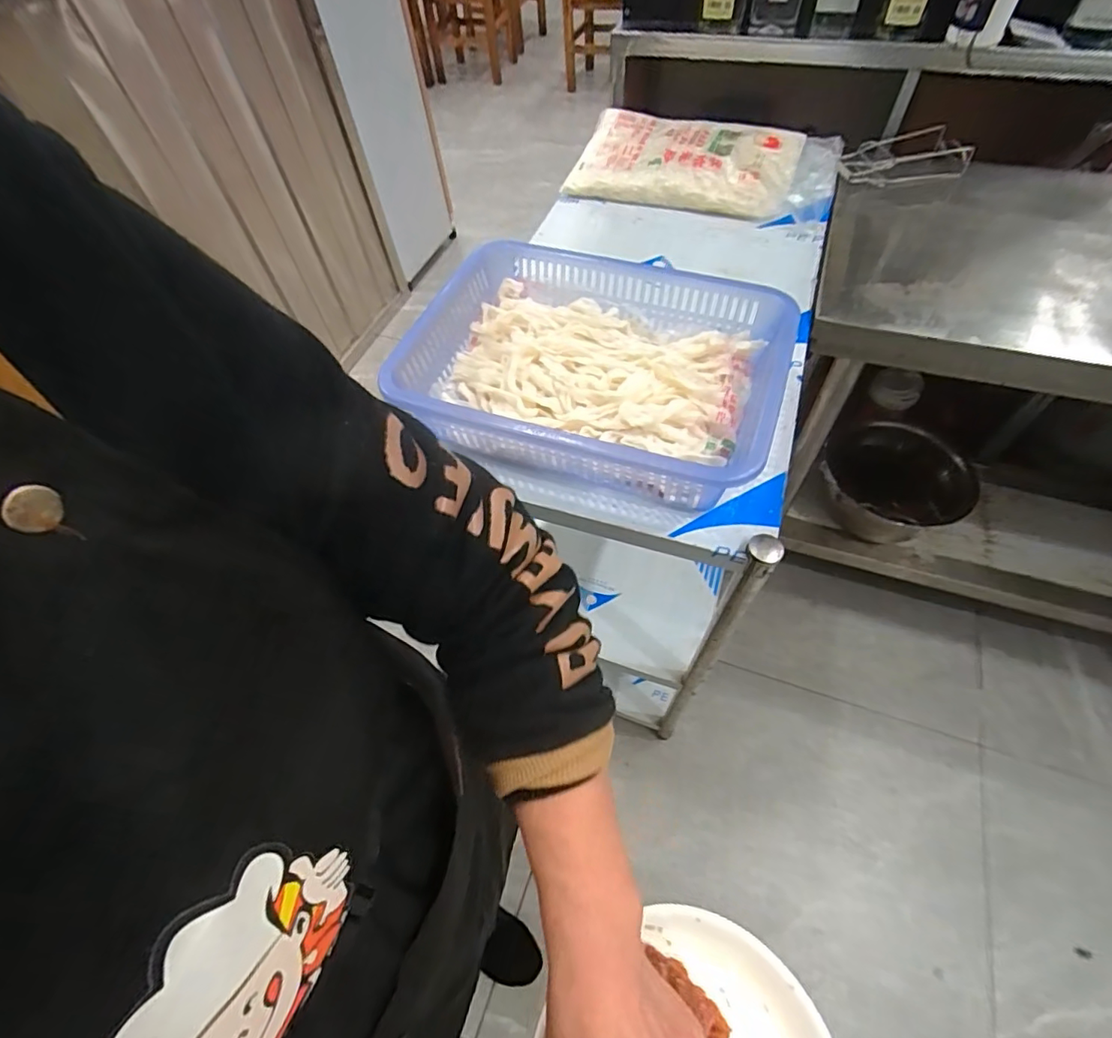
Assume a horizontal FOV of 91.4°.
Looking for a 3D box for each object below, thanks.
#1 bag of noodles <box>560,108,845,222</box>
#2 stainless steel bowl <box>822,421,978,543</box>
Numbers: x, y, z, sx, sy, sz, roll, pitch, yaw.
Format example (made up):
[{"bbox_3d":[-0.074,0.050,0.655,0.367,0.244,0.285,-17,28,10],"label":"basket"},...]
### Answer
[{"bbox_3d":[0.250,-0.604,0.925,0.421,0.049,0.235,14,59,14],"label":"bag of noodles"},{"bbox_3d":[0.701,-0.063,1.158,0.266,0.159,0.245,-2,57,3],"label":"stainless steel bowl"}]

